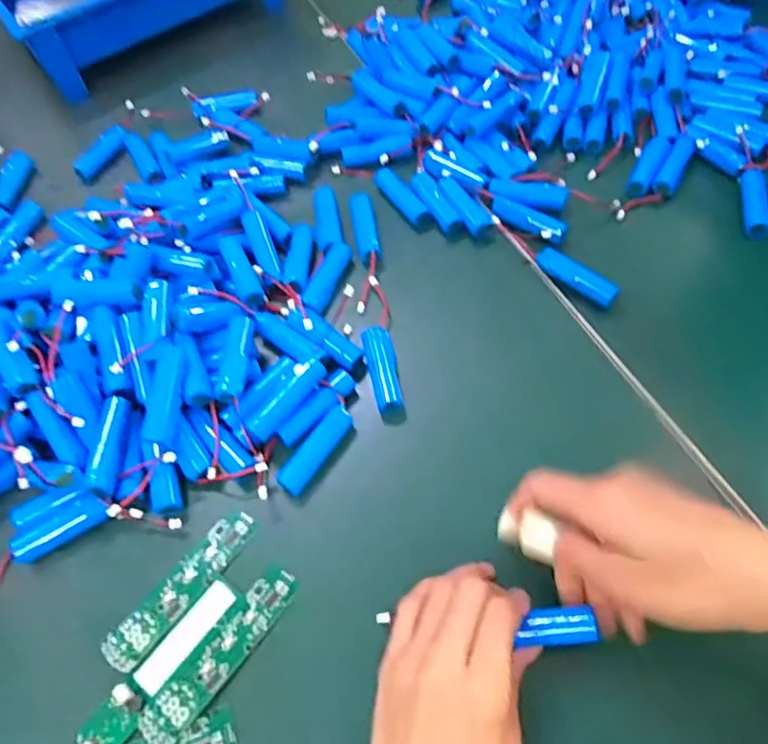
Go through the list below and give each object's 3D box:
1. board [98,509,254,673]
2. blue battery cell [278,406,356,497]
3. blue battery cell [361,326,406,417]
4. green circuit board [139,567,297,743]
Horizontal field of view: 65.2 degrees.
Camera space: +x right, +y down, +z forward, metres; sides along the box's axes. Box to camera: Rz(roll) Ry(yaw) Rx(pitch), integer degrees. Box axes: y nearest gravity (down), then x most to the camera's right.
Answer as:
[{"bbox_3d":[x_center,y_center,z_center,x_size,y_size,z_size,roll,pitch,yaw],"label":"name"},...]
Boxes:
[{"bbox_3d":[-0.128,0.137,0.386,0.026,0.008,0.114,32,66,22],"label":"board"},{"bbox_3d":[-0.046,0.056,0.423,0.018,0.019,0.070,28,65,20],"label":"blue battery cell"},{"bbox_3d":[-0.001,-0.003,0.452,0.021,0.016,0.071,-12,59,-3],"label":"blue battery cell"},{"bbox_3d":[-0.098,0.169,0.364,0.026,0.006,0.115,33,67,22],"label":"green circuit board"}]

